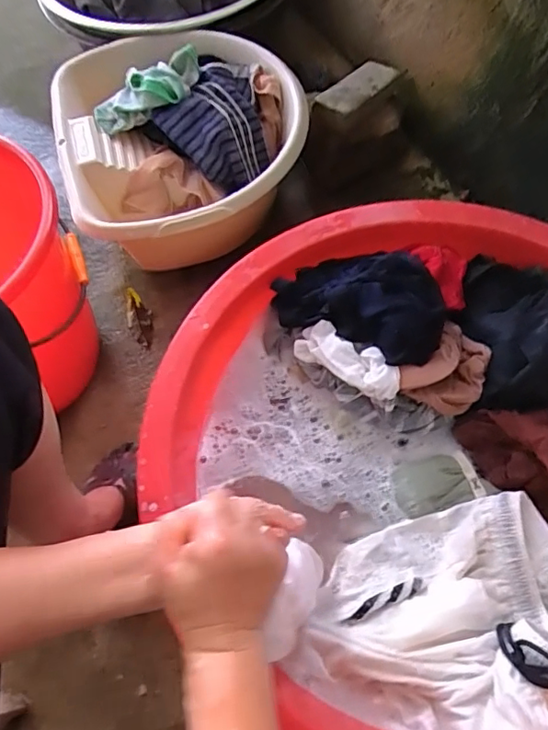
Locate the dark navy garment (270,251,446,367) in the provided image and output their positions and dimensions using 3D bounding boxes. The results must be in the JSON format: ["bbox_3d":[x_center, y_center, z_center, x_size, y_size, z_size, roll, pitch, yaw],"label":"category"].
[{"bbox_3d":[0.124,-0.094,0.706,0.220,0.096,0.162,29,67,14],"label":"dark navy garment"}]

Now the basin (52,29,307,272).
[{"bbox_3d":[-0.136,-0.328,0.833,0.353,0.198,0.342,0,63,0],"label":"basin"}]

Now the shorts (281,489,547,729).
[{"bbox_3d":[0.186,0.270,0.547,0.325,0.076,0.228,-15,64,-7],"label":"shorts"}]

